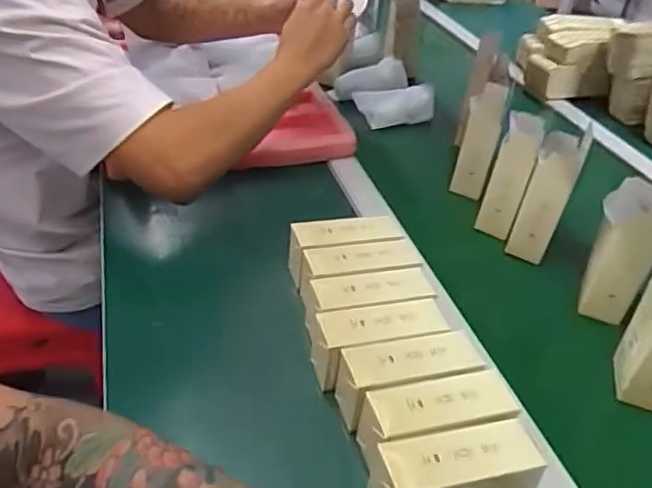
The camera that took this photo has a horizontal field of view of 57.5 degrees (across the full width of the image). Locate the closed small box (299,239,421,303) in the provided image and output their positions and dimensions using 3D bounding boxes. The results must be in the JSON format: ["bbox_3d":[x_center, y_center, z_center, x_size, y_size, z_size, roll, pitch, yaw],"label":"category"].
[{"bbox_3d":[0.031,0.030,0.592,0.116,0.047,0.046,-5,39,-12],"label":"closed small box"}]

